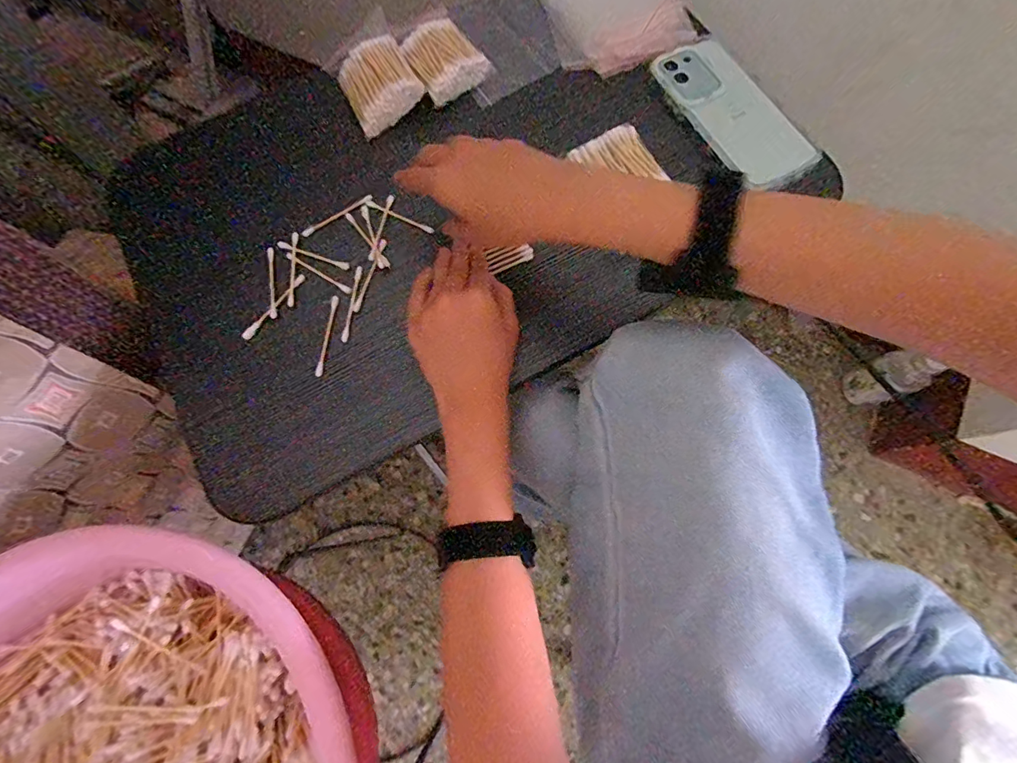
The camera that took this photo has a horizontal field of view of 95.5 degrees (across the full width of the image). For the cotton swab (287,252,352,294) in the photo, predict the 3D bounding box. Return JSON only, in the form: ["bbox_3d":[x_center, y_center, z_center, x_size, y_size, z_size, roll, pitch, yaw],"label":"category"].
[{"bbox_3d":[-0.164,-0.095,0.399,0.071,0.004,0.006,32,79,9],"label":"cotton swab"}]

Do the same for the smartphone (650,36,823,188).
[{"bbox_3d":[0.201,-0.245,0.416,0.069,0.013,0.162,-32,77,-6],"label":"smartphone"}]

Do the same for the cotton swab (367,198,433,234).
[{"bbox_3d":[-0.097,-0.148,0.412,0.069,0.004,0.006,26,78,8],"label":"cotton swab"}]

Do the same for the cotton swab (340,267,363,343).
[{"bbox_3d":[-0.133,-0.066,0.390,0.007,0.004,0.067,7,76,4],"label":"cotton swab"}]

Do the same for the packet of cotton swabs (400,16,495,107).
[{"bbox_3d":[-0.062,-0.304,0.437,0.062,0.018,0.077,-35,77,-7],"label":"packet of cotton swabs"}]

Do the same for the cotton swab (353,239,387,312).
[{"bbox_3d":[-0.117,-0.091,0.391,0.007,0.007,0.067,18,77,6],"label":"cotton swab"}]

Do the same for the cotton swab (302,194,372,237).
[{"bbox_3d":[-0.151,-0.147,0.407,0.068,0.007,0.007,-30,77,-6],"label":"cotton swab"}]

